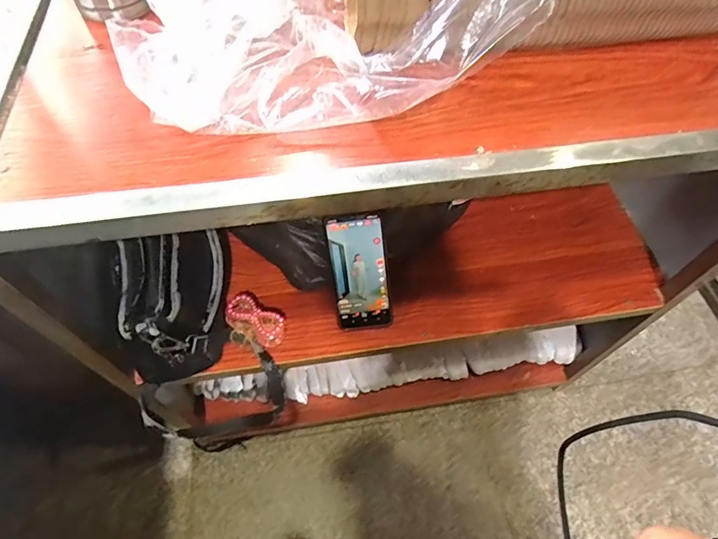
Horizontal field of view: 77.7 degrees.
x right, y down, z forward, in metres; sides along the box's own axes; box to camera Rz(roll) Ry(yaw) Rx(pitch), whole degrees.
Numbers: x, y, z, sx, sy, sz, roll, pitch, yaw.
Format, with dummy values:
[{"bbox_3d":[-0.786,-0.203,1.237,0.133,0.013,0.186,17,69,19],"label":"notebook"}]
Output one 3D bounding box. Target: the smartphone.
[{"bbox_3d":[0.001,0.005,0.590,0.076,0.164,0.013,-9,22,1],"label":"smartphone"}]

